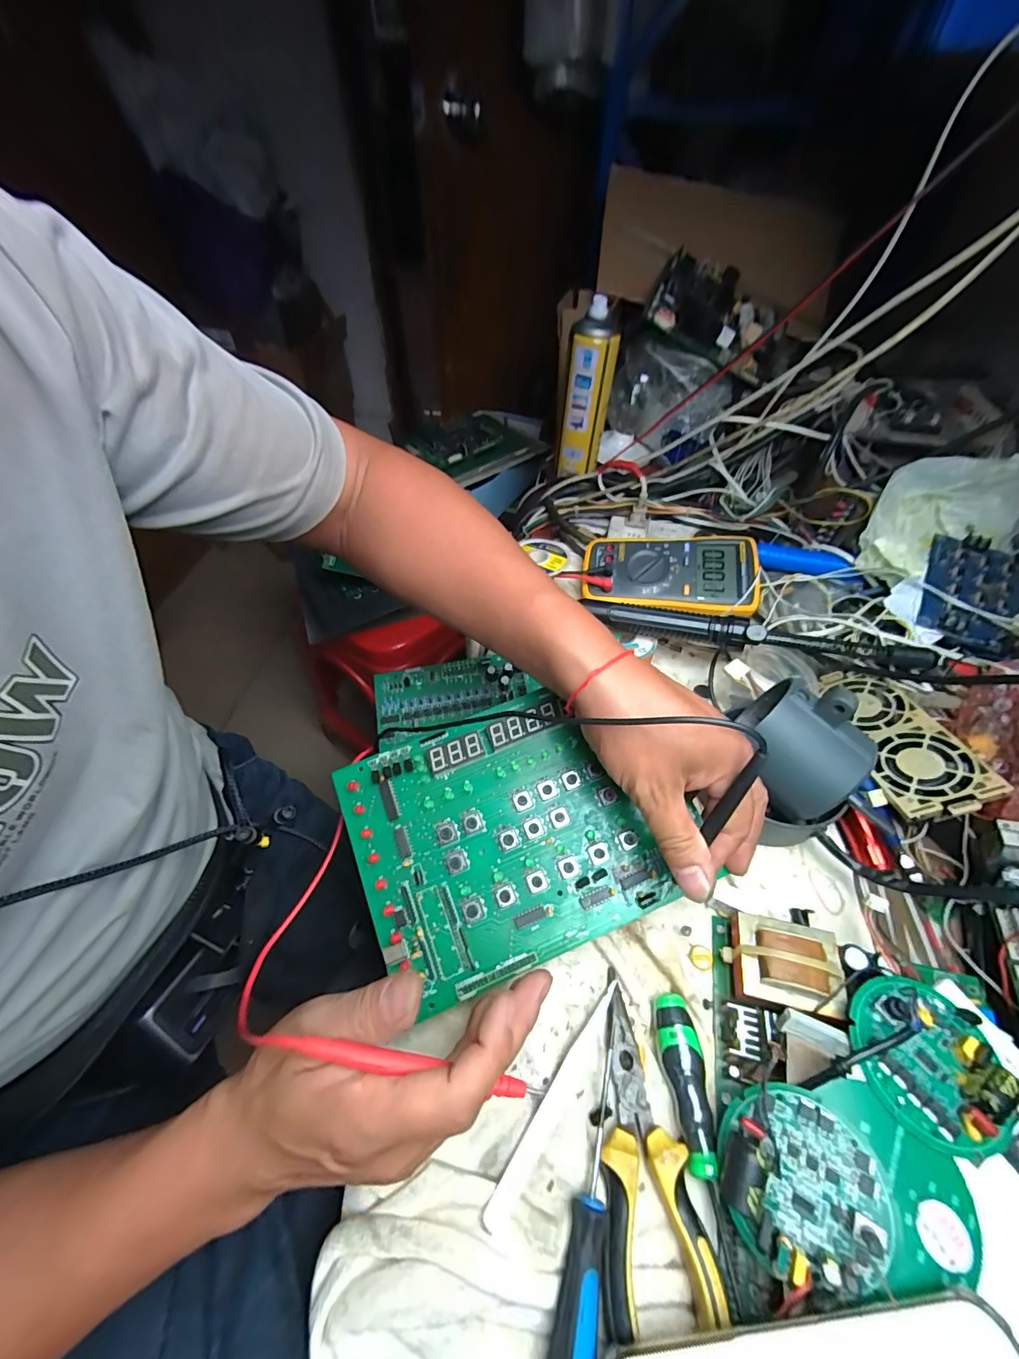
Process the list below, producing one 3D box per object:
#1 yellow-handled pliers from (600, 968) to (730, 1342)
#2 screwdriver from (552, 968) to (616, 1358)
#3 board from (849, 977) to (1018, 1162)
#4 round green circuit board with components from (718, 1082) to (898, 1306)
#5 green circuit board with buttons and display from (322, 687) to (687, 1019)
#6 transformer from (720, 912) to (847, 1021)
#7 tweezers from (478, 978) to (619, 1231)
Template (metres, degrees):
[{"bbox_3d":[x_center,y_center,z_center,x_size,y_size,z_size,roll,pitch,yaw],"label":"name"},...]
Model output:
[{"bbox_3d":[0.074,0.241,0.246,0.051,0.026,0.127,4,53,3],"label":"yellow-handled pliers"},{"bbox_3d":[0.039,0.252,0.228,0.022,0.020,0.190,11,53,8],"label":"screwdriver"},{"bbox_3d":[0.214,0.193,0.233,0.064,0.020,0.069,0,52,0],"label":"board"},{"bbox_3d":[0.137,0.236,0.214,0.068,0.023,0.068,-14,51,17],"label":"round green circuit board with components"},{"bbox_3d":[-0.012,0.099,0.306,0.175,0.020,0.161,-20,72,-6],"label":"green circuit board with buttons and display"},{"bbox_3d":[0.170,0.179,0.290,0.060,0.037,0.052,13,54,10],"label":"transformer"},{"bbox_3d":[0.028,0.234,0.261,0.010,0.015,0.125,32,59,22],"label":"tweezers"}]

